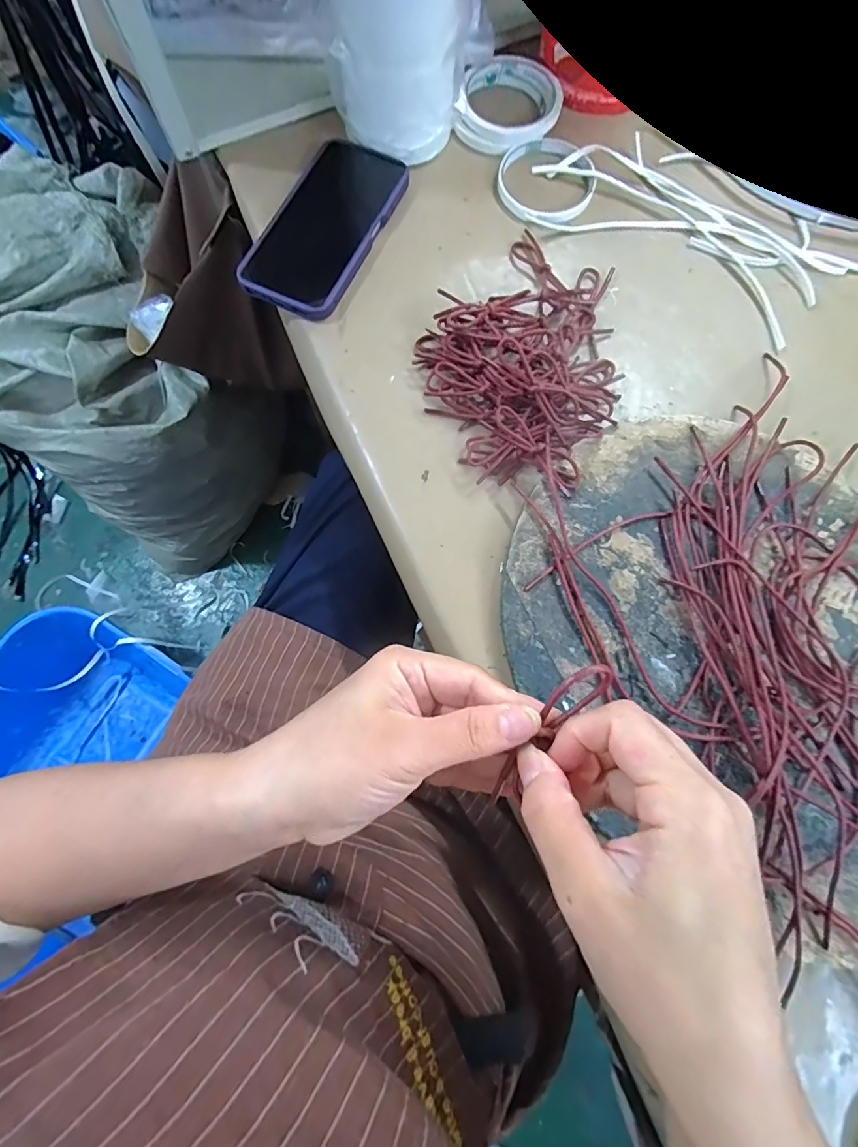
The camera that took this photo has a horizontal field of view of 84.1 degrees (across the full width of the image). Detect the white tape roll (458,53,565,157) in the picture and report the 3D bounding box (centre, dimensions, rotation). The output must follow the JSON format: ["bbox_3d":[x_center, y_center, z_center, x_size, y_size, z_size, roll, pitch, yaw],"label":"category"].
[{"bbox_3d":[0.072,-0.413,0.416,0.084,0.023,0.094,12,77,4],"label":"white tape roll"}]

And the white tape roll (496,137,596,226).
[{"bbox_3d":[0.099,-0.334,0.402,0.080,0.009,0.085,0,77,1],"label":"white tape roll"}]

